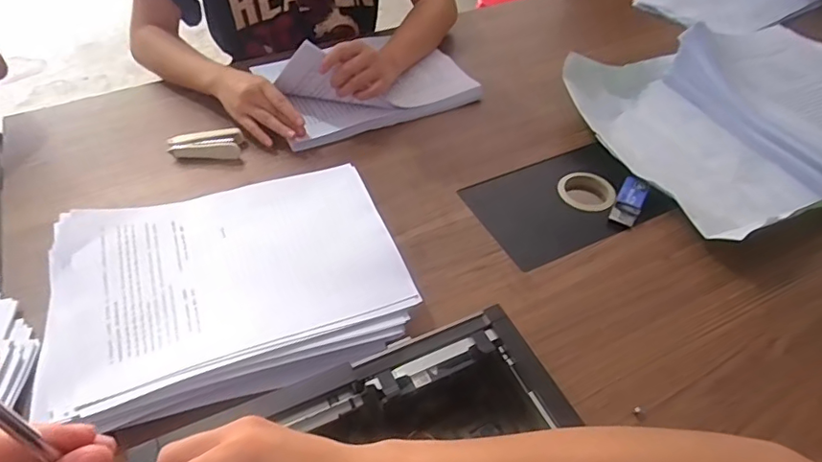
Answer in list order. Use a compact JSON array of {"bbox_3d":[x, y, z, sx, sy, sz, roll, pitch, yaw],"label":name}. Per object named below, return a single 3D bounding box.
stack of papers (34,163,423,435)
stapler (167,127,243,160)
[{"bbox_3d":[-0.177,0.050,0.530,0.316,0.063,0.235,-17,49,-15],"label":"stack of papers"},{"bbox_3d":[-0.271,-0.114,0.709,0.089,0.031,0.035,-4,46,-3],"label":"stapler"}]

